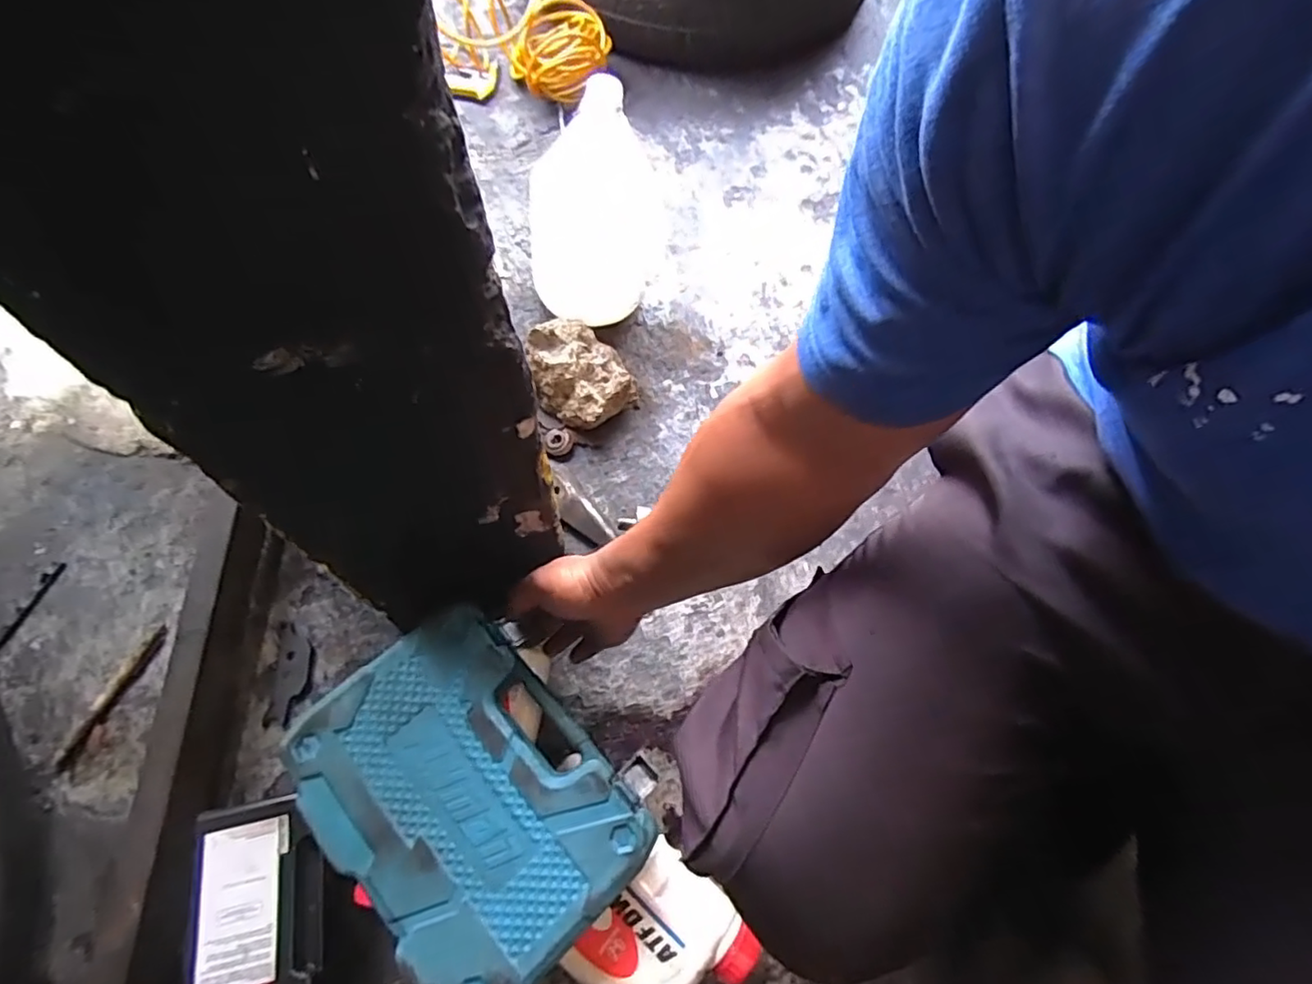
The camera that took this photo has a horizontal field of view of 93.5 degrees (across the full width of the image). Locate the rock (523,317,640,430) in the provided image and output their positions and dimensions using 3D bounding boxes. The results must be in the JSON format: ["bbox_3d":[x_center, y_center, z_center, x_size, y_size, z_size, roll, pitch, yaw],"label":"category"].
[{"bbox_3d":[-0.094,-0.145,0.770,0.132,0.079,0.112,41,68,16],"label":"rock"}]

